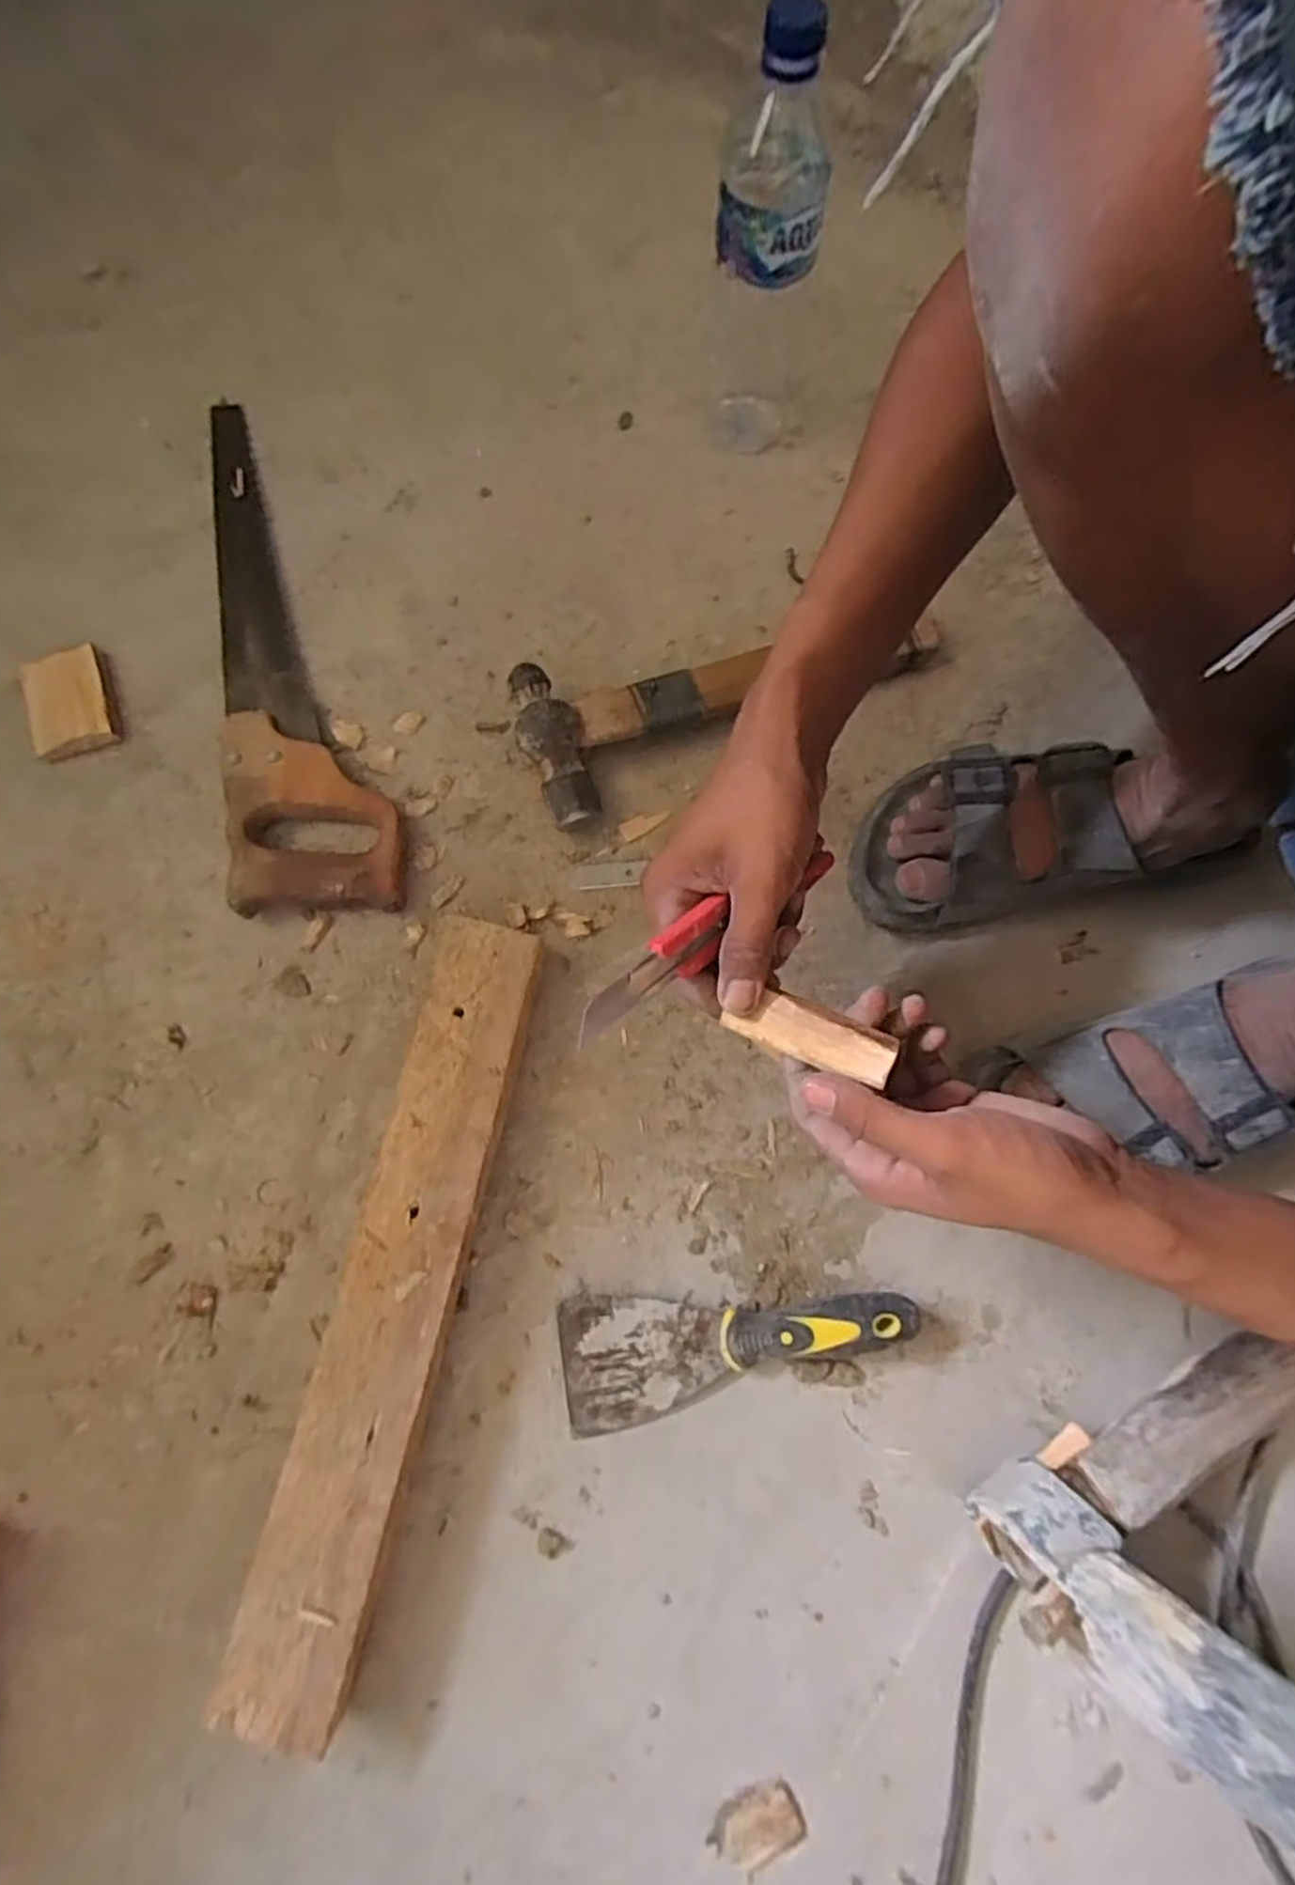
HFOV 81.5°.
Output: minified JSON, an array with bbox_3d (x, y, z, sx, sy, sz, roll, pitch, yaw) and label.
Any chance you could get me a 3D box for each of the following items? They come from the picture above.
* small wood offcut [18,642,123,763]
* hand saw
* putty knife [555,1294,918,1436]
[{"bbox_3d":[-0.395,-0.166,0.512,0.053,0.011,0.079,-19,77,-6],"label":"small wood offcut"},{"bbox_3d":[-0.248,-0.212,0.524,0.101,0.026,0.413,-12,76,-5],"label":"hand saw"},{"bbox_3d":[0.049,0.224,0.419,0.193,0.027,0.067,-8,76,-4],"label":"putty knife"}]

